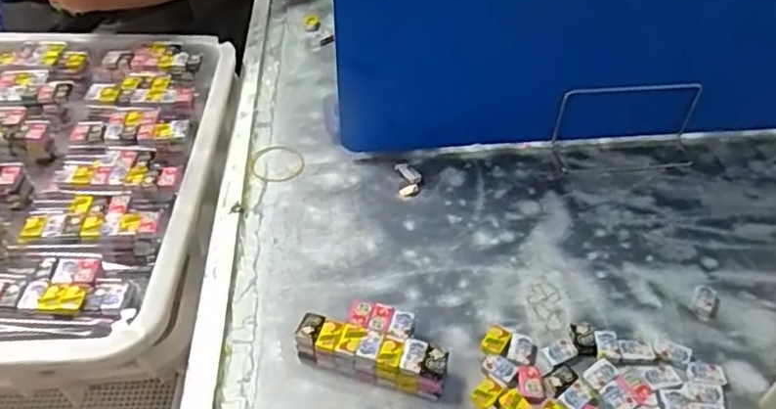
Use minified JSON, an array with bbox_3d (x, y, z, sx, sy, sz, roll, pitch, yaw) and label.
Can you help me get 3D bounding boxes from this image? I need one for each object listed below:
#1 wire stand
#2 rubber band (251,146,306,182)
[{"bbox_3d":[0.262,-0.083,0.670,0.157,0.077,0.062,-3,45,-6],"label":"wire stand"},{"bbox_3d":[-0.120,-0.047,0.687,0.057,0.004,0.062,-1,45,-4],"label":"rubber band"}]

